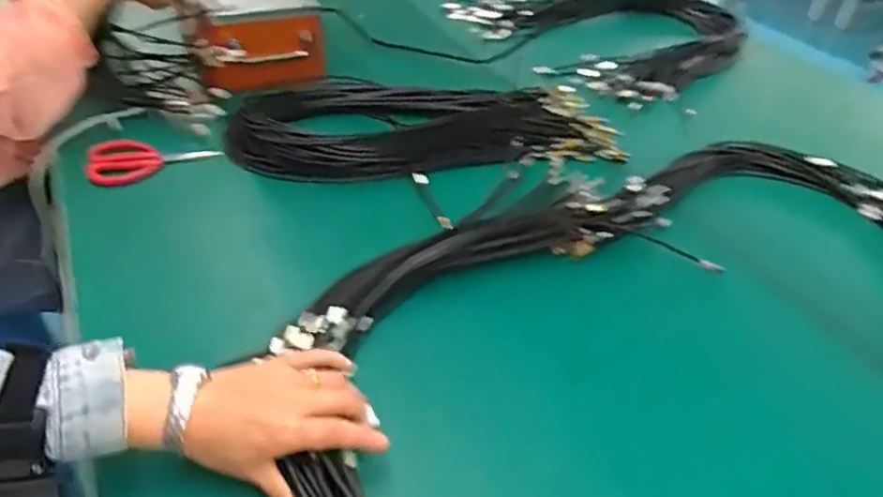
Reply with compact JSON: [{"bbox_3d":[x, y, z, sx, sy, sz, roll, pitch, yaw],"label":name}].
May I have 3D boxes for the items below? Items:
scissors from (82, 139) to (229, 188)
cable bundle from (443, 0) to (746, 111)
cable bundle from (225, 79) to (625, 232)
[{"bbox_3d":[-0.348,-0.112,0.745,0.146,0.023,0.079,-15,43,-22],"label":"scissors"},{"bbox_3d":[0.286,-0.453,1.188,0.486,0.060,0.560,-27,49,-32],"label":"cable bundle"},{"bbox_3d":[-0.019,-0.167,0.809,0.505,0.041,0.219,1,40,-3],"label":"cable bundle"}]

